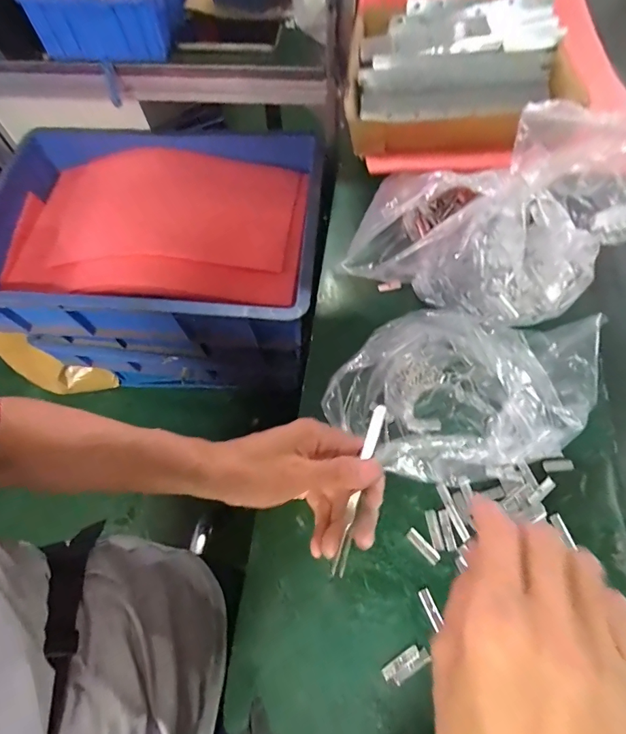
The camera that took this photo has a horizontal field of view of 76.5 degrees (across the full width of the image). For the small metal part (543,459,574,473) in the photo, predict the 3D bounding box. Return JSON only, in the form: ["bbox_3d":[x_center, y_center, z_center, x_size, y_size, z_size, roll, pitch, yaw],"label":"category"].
[{"bbox_3d":[0.215,0.086,0.347,0.024,0.006,0.010,-4,65,0],"label":"small metal part"}]

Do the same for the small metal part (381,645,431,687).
[{"bbox_3d":[0.068,0.219,0.291,0.035,0.004,0.014,-29,67,-12],"label":"small metal part"}]

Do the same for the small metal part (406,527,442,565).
[{"bbox_3d":[0.090,0.146,0.324,0.010,0.004,0.030,-40,70,-16],"label":"small metal part"}]

